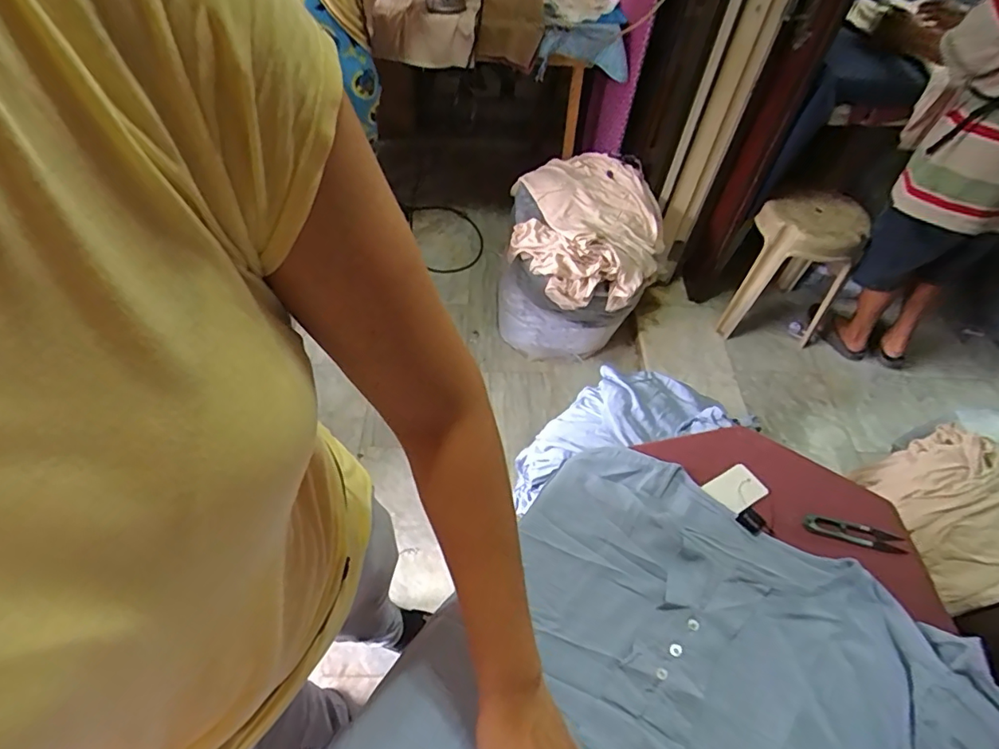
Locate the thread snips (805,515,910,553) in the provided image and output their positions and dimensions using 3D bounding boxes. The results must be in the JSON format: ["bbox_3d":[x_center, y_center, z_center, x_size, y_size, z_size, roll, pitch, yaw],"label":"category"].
[{"bbox_3d":[0.390,0.175,0.580,0.101,0.006,0.021,12,51,10],"label":"thread snips"}]

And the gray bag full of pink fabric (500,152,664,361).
[{"bbox_3d":[0.257,-0.381,1.749,0.464,0.443,0.516,8,53,2],"label":"gray bag full of pink fabric"}]

